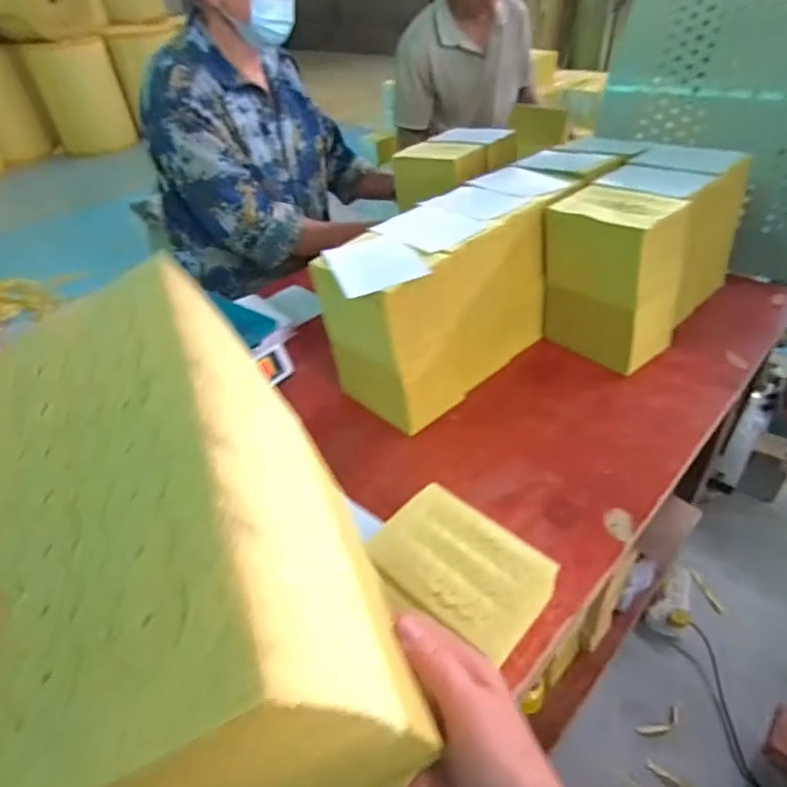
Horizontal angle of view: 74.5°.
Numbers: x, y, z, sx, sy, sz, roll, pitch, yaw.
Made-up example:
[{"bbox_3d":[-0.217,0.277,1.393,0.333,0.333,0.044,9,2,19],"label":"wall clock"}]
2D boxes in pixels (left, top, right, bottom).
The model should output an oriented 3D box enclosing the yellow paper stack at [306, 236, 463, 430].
[{"bbox_3d":[-0.005,-0.084,0.752,0.180,0.232,0.135,30,52,35],"label":"yellow paper stack"}]

